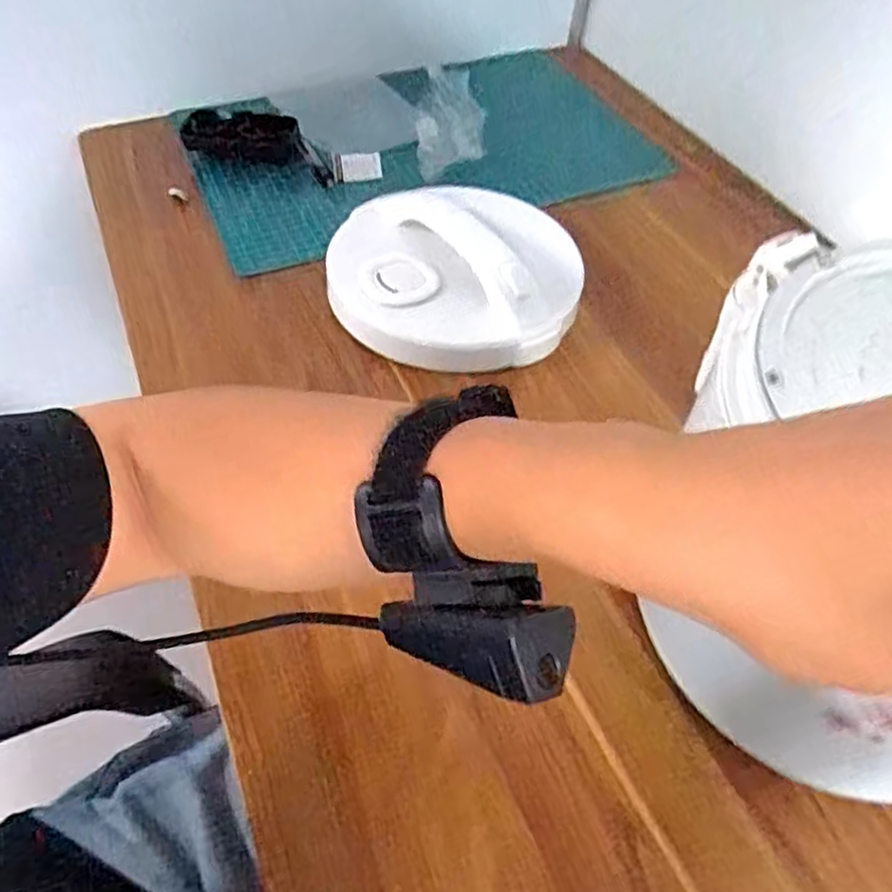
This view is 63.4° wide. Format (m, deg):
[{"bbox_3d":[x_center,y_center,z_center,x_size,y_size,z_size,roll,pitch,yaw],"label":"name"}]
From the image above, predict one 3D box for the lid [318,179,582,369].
[{"bbox_3d":[0.008,-0.136,0.566,0.188,0.046,0.199,1,51,-2],"label":"lid"}]

